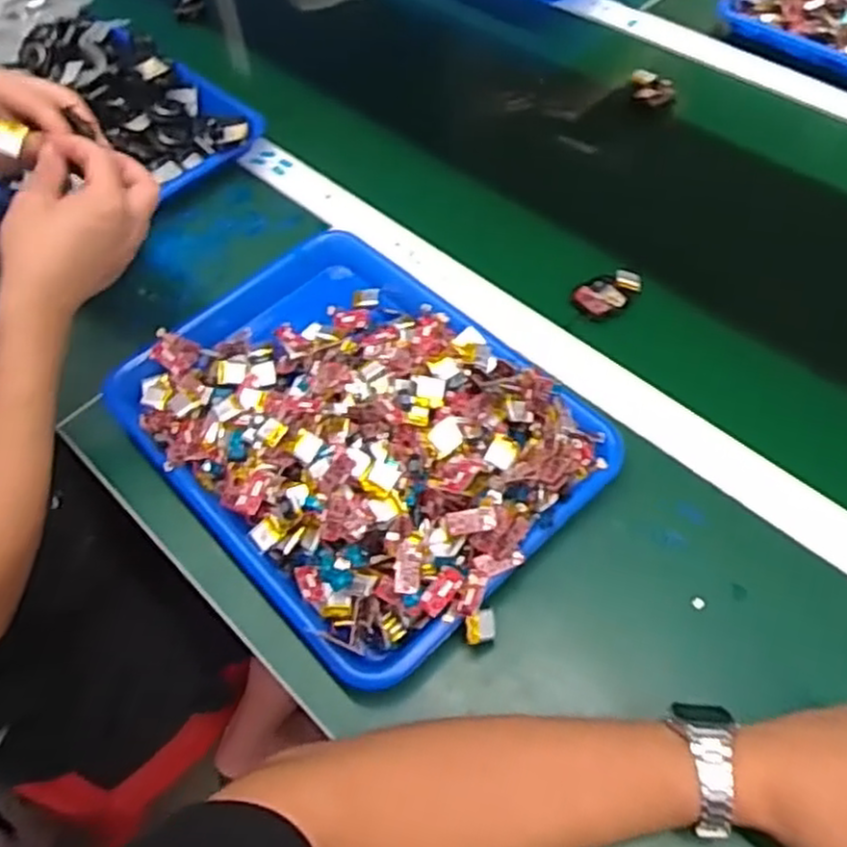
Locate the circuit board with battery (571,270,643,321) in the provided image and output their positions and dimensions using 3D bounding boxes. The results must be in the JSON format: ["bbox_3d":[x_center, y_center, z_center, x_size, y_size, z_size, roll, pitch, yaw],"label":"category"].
[{"bbox_3d":[0.152,-0.106,0.611,0.059,0.004,0.040,-24,57,-12],"label":"circuit board with battery"}]

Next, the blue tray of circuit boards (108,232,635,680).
[{"bbox_3d":[-0.053,-0.006,0.553,0.255,0.053,0.342,-38,61,-19],"label":"blue tray of circuit boards"}]

